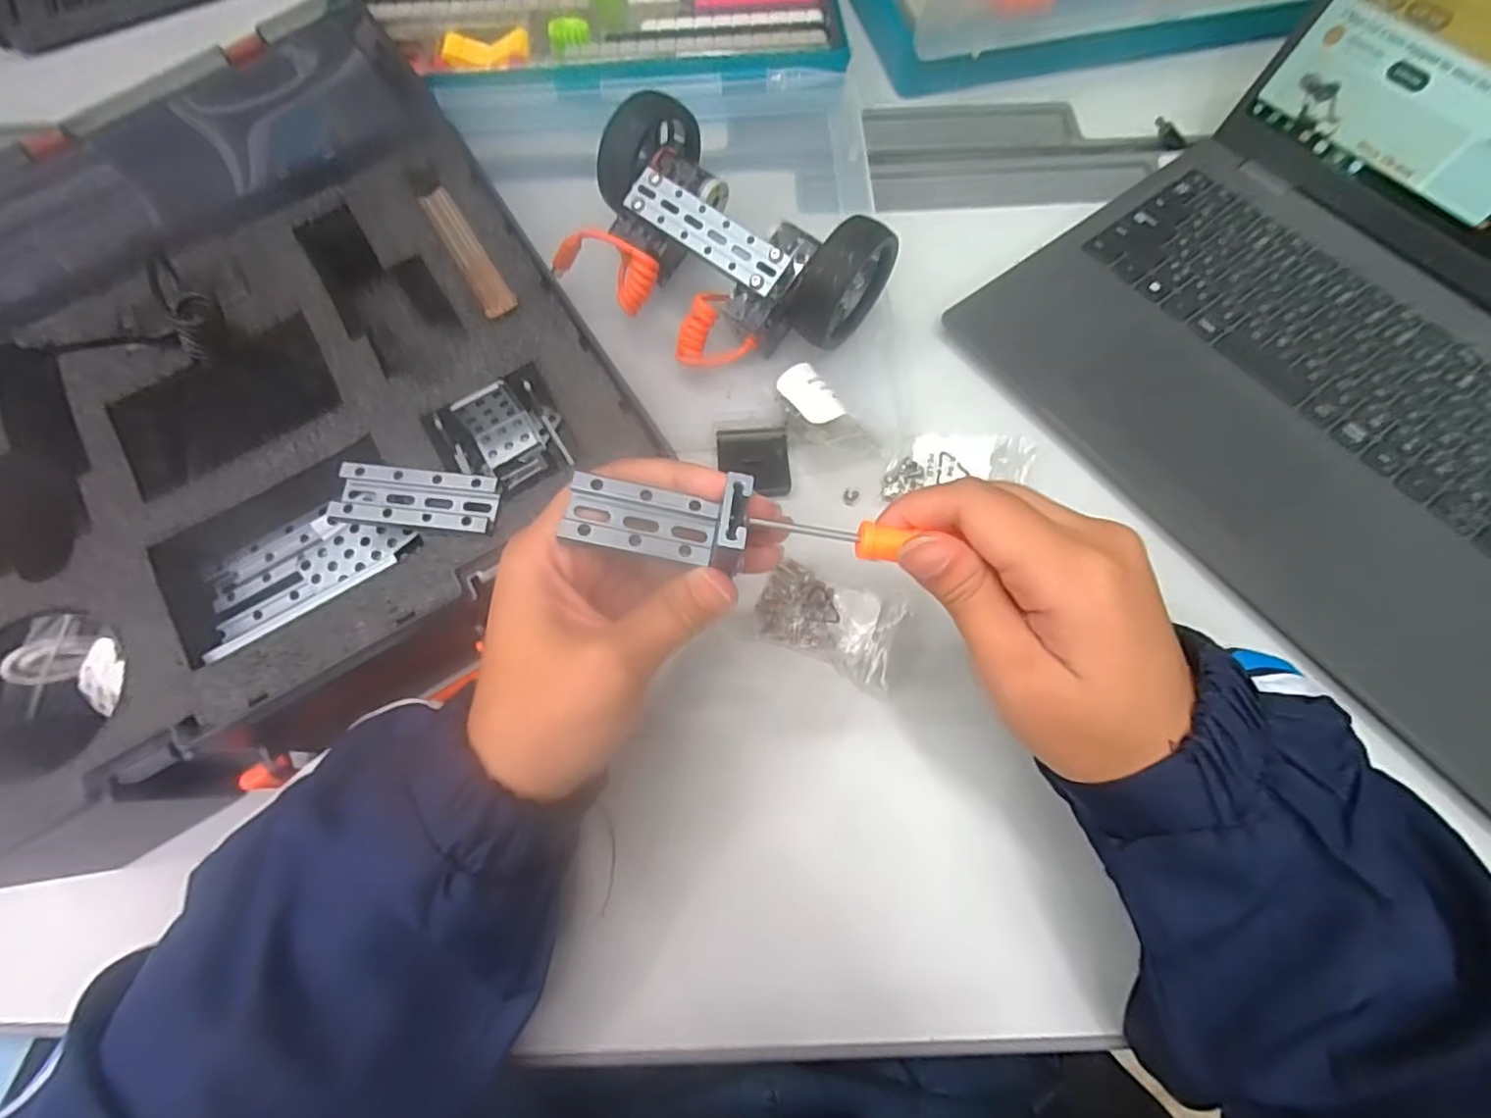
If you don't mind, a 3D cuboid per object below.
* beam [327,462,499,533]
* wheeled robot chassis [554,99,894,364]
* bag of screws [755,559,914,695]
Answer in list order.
[{"bbox_3d":[-0.130,-0.024,0.253,0.062,0.009,0.023,5,68,4],"label":"beam"},{"bbox_3d":[-0.014,-0.166,0.348,0.158,0.068,0.109,34,72,14],"label":"wheeled robot chassis"},{"bbox_3d":[0.040,0.027,0.298,0.068,0.019,0.042,25,70,11],"label":"bag of screws"}]

